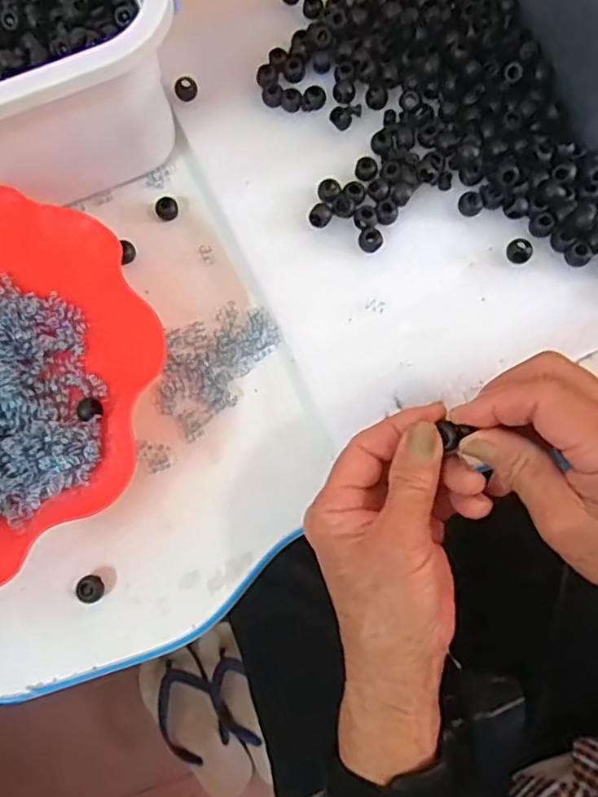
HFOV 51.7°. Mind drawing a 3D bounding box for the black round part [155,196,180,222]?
[{"bbox_3d":[-0.091,-0.131,0.426,0.015,0.012,0.014,0,75,0],"label":"black round part"}]

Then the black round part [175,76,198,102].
[{"bbox_3d":[-0.080,-0.218,0.435,0.016,0.007,0.014,-20,76,-6],"label":"black round part"}]

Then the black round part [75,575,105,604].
[{"bbox_3d":[-0.122,0.111,0.359,0.014,0.009,0.015,0,75,1],"label":"black round part"}]

